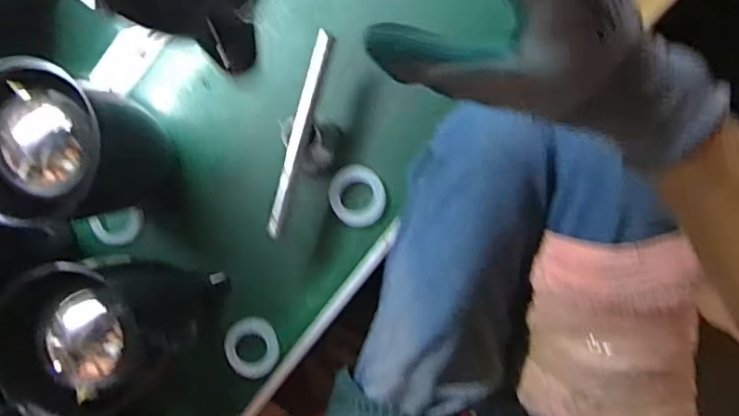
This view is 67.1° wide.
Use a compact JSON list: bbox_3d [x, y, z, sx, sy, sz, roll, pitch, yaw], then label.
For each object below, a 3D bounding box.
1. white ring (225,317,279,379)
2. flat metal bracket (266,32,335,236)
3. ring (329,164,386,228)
[{"bbox_3d":[-0.129,0.153,0.610,0.052,0.019,0.064,-13,90,8],"label":"white ring"},{"bbox_3d":[-0.069,-0.070,0.540,0.015,0.005,0.201,16,93,-13],"label":"flat metal bracket"},{"bbox_3d":[-0.012,-0.013,0.592,0.056,0.012,0.065,-7,91,8],"label":"ring"}]

